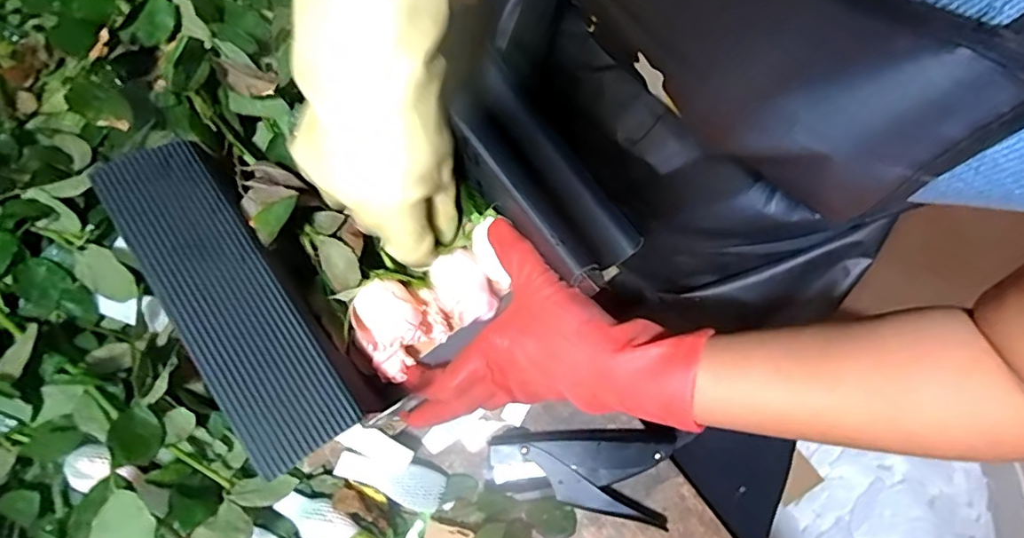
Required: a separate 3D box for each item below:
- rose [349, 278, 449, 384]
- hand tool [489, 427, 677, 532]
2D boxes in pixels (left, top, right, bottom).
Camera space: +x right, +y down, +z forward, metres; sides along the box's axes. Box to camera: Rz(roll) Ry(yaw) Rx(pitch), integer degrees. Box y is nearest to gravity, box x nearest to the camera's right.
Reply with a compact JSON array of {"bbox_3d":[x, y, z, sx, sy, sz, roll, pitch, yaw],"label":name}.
[{"bbox_3d":[-0.080,0.038,0.354,0.051,0.043,0.051,-44,79,-9],"label":"rose"},{"bbox_3d":[0.056,0.162,0.439,0.144,0.024,0.073,7,76,3],"label":"hand tool"}]

